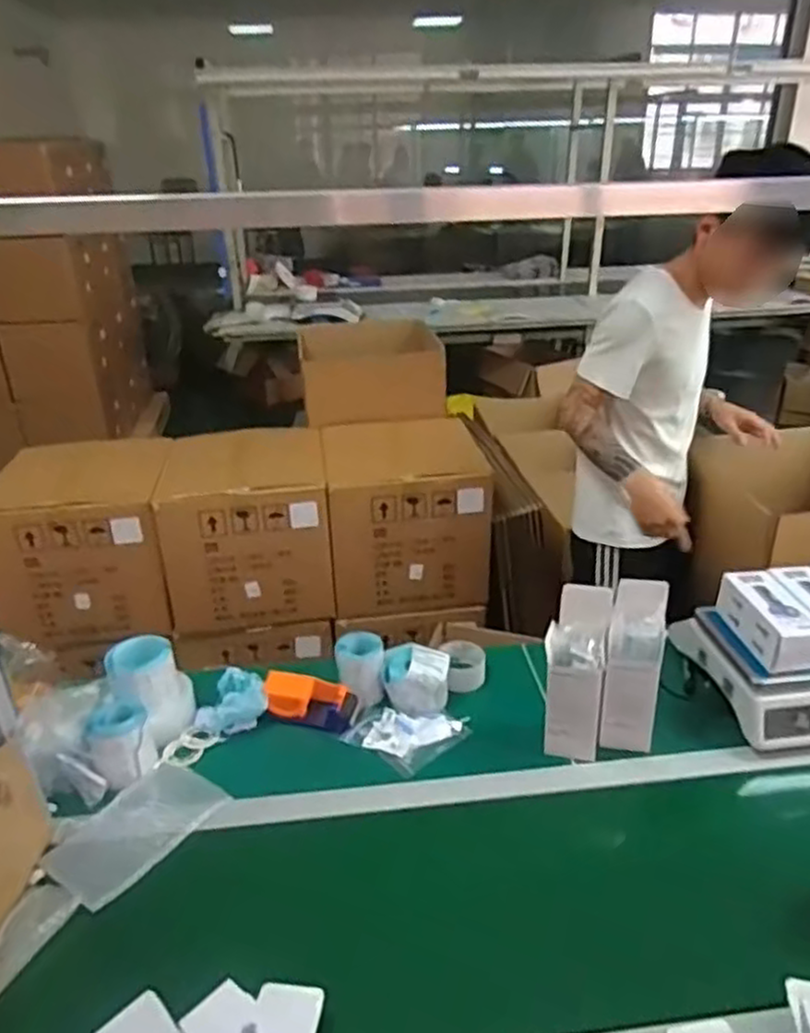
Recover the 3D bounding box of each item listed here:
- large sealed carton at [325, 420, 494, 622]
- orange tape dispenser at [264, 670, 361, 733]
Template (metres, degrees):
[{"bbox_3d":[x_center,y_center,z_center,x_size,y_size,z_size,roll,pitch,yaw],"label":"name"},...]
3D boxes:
[{"bbox_3d":[-0.001,-0.012,1.911,0.389,0.385,0.343,-4,27,-5],"label":"large sealed carton"},{"bbox_3d":[-0.149,0.291,1.170,0.150,0.056,0.072,6,28,13],"label":"orange tape dispenser"}]

